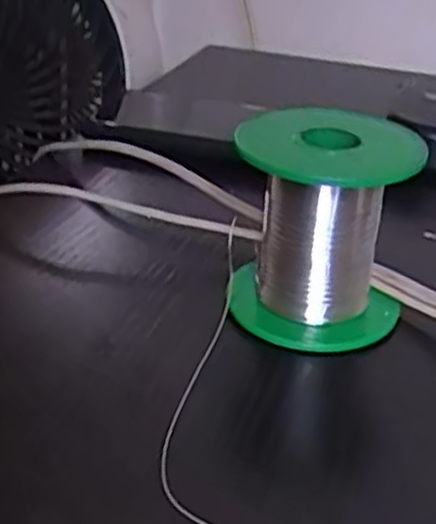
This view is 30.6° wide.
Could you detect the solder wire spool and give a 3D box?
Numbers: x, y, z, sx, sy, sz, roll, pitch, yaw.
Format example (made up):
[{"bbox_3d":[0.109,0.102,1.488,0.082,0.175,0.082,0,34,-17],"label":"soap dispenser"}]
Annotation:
[{"bbox_3d":[0.038,-0.013,0.298,0.061,0.075,0.058,1,29,-1],"label":"solder wire spool"}]

